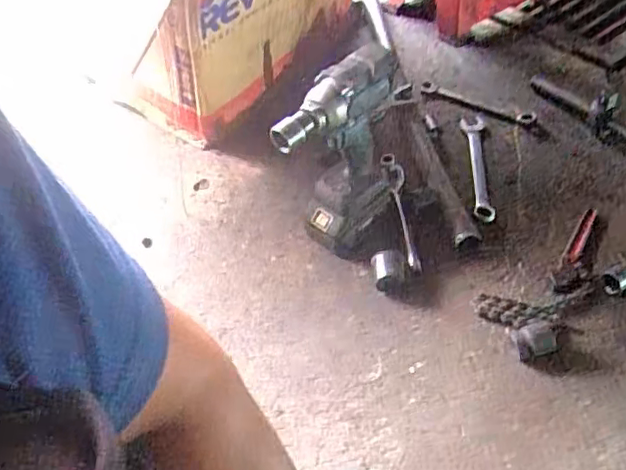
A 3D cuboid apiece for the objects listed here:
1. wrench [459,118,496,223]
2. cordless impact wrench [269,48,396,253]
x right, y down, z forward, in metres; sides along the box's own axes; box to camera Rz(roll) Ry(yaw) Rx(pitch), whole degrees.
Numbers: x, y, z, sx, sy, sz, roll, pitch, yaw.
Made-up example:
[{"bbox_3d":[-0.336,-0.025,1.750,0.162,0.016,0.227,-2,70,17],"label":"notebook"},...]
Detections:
[{"bbox_3d":[0.254,-0.106,0.958,0.036,0.010,0.233,1,48,7],"label":"wrench"},{"bbox_3d":[0.042,-0.092,0.811,0.183,0.254,0.072,-33,53,-22],"label":"cordless impact wrench"}]

